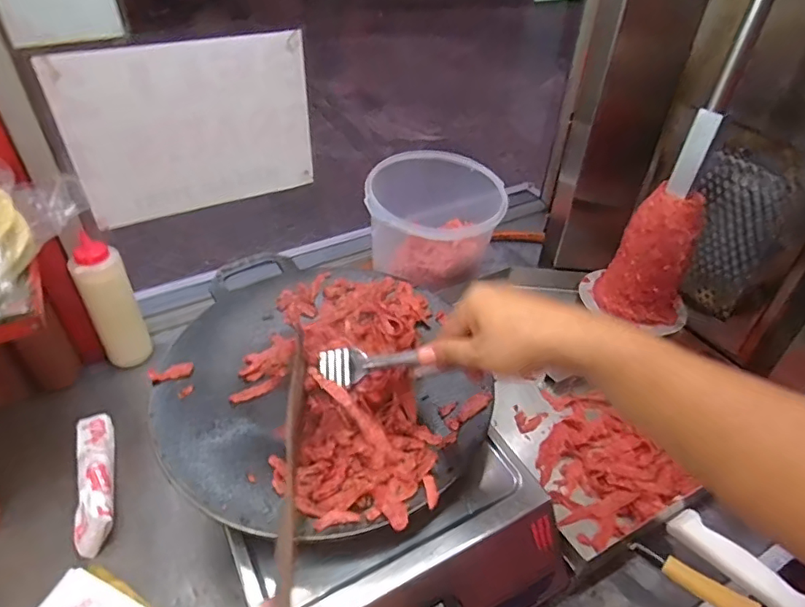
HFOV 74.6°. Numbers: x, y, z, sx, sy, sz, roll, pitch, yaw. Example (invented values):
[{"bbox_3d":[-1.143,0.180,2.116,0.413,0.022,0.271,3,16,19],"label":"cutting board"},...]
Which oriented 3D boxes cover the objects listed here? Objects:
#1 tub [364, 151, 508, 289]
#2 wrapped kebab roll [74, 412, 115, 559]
[{"bbox_3d":[0.049,-0.127,0.822,0.198,0.148,0.171,7,39,2],"label":"tub"},{"bbox_3d":[-0.355,0.192,0.606,0.041,0.041,0.183,-13,43,-21],"label":"wrapped kebab roll"}]

